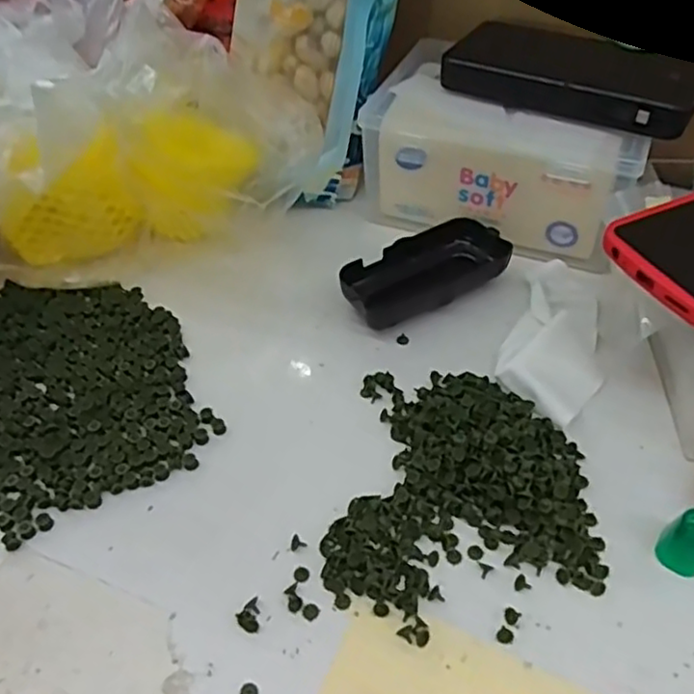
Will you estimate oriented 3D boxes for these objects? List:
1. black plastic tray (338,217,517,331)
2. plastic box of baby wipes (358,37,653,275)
[{"bbox_3d":[0.049,-0.047,0.434,0.108,0.022,0.052,-22,49,-17],"label":"black plastic tray"},{"bbox_3d":[0.108,-0.134,0.469,0.183,0.077,0.113,21,51,21],"label":"plastic box of baby wipes"}]

